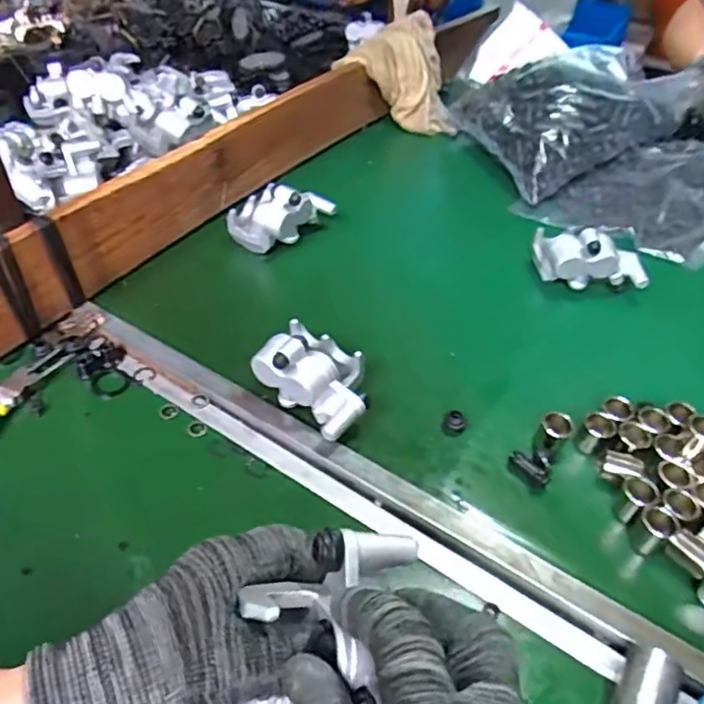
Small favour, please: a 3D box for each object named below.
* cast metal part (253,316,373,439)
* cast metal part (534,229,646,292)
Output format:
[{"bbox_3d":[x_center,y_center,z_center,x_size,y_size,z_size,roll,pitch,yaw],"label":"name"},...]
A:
[{"bbox_3d":[-0.025,0.019,0.495,0.091,0.068,0.073,32,53,28],"label":"cast metal part"},{"bbox_3d":[0.240,-0.102,0.621,0.104,0.050,0.063,1,45,0],"label":"cast metal part"}]

